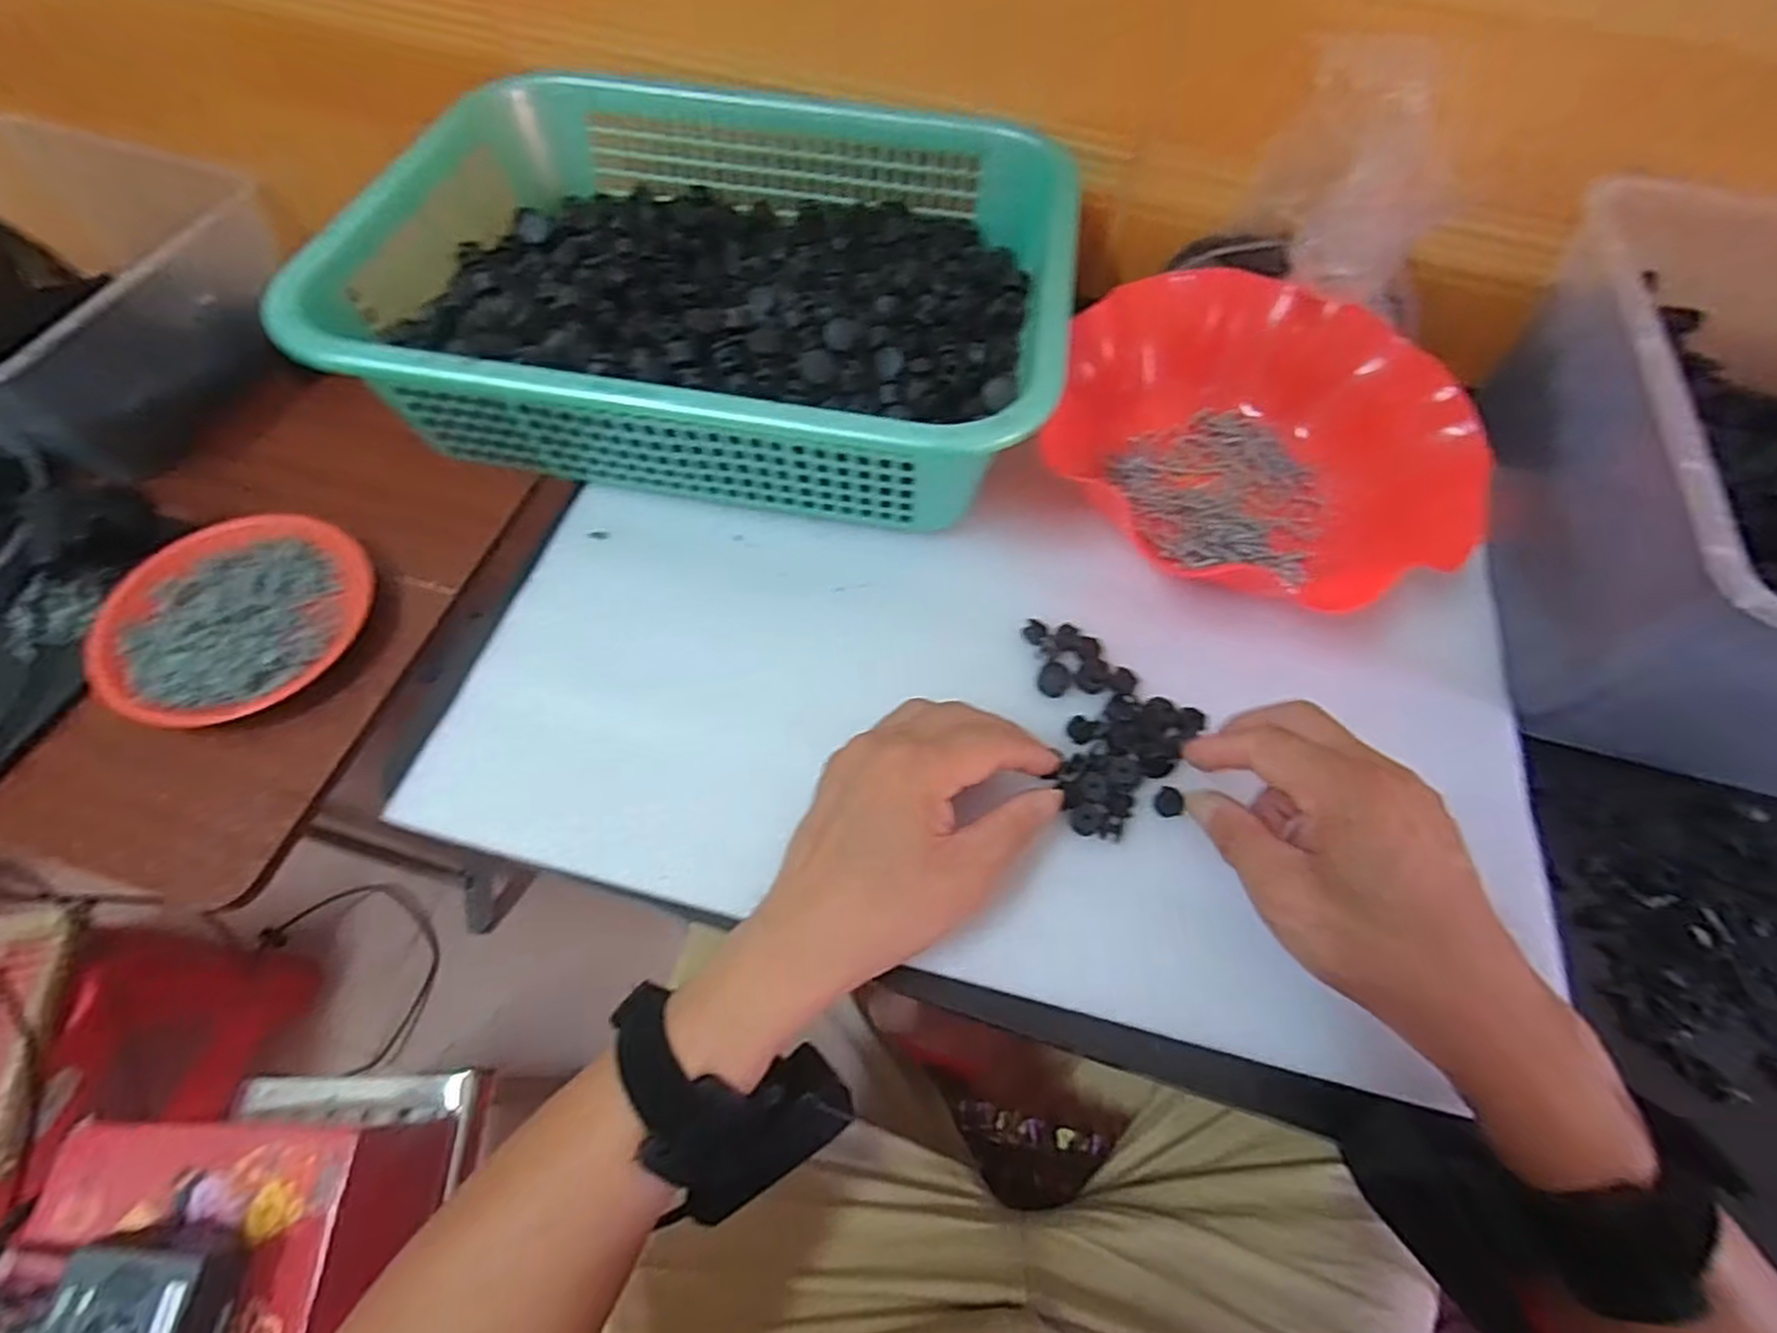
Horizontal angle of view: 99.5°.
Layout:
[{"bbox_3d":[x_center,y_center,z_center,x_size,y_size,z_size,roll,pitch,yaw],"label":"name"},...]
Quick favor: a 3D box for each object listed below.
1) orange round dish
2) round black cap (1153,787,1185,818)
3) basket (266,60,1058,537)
[{"bbox_3d":[-0.530,-0.044,0.609,0.193,0.024,0.189,1,62,-2],"label":"orange round dish"},{"bbox_3d":[0.132,0.063,0.354,0.012,0.007,0.013,-3,62,-4],"label":"round black cap"},{"bbox_3d":[-0.093,-0.223,0.448,0.379,0.100,0.292,9,62,2],"label":"basket"}]

